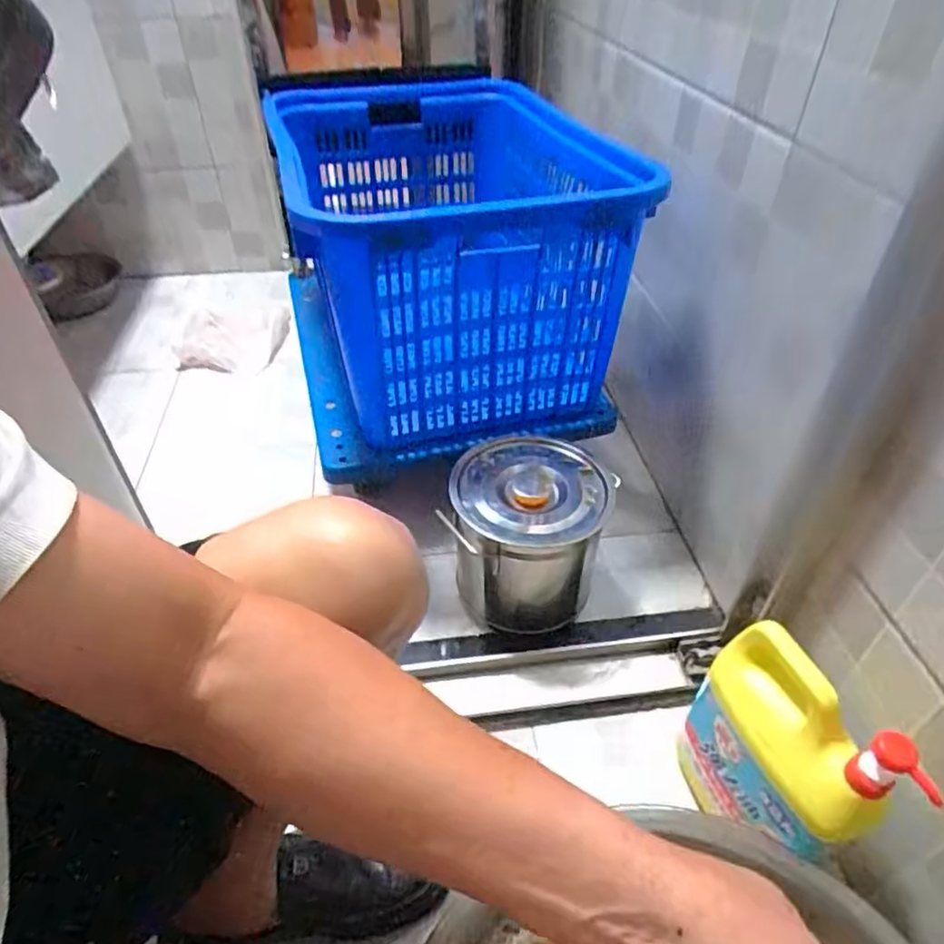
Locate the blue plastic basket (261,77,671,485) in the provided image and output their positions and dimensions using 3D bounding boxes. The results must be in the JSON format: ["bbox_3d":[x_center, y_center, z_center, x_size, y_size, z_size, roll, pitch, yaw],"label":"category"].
[{"bbox_3d":[-0.052,-0.359,1.035,0.445,0.385,0.668,-8,42,-9],"label":"blue plastic basket"}]

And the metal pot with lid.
[{"bbox_3d":[0.074,0.097,0.861,0.195,0.203,0.200,0,41,0],"label":"metal pot with lid"}]

